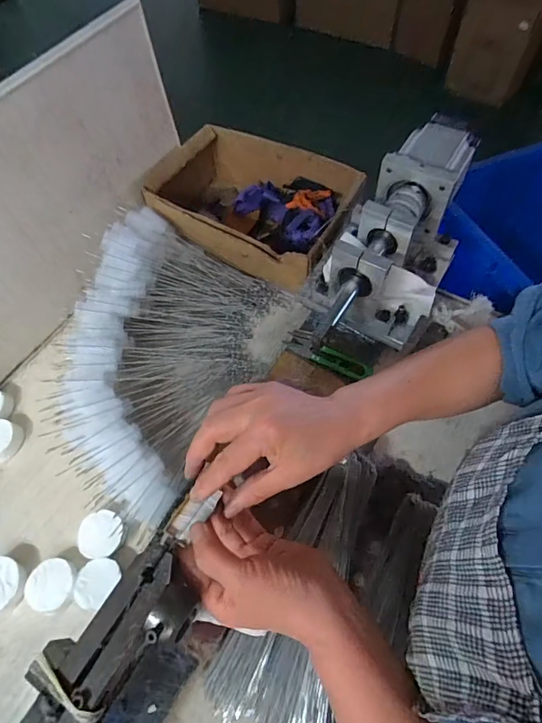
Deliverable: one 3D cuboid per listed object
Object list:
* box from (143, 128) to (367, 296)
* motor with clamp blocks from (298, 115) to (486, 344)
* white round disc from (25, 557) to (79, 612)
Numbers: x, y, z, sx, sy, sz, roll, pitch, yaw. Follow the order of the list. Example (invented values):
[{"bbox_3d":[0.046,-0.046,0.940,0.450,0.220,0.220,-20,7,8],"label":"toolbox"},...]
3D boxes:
[{"bbox_3d":[-0.023,-0.236,0.659,0.287,0.109,0.205,26,64,16],"label":"box"},{"bbox_3d":[0.163,-0.158,0.519,0.128,0.115,0.258,27,64,17],"label":"motor with clamp blocks"},{"bbox_3d":[-0.224,0.232,0.446,0.050,0.023,0.047,-1,60,2],"label":"white round disc"}]

